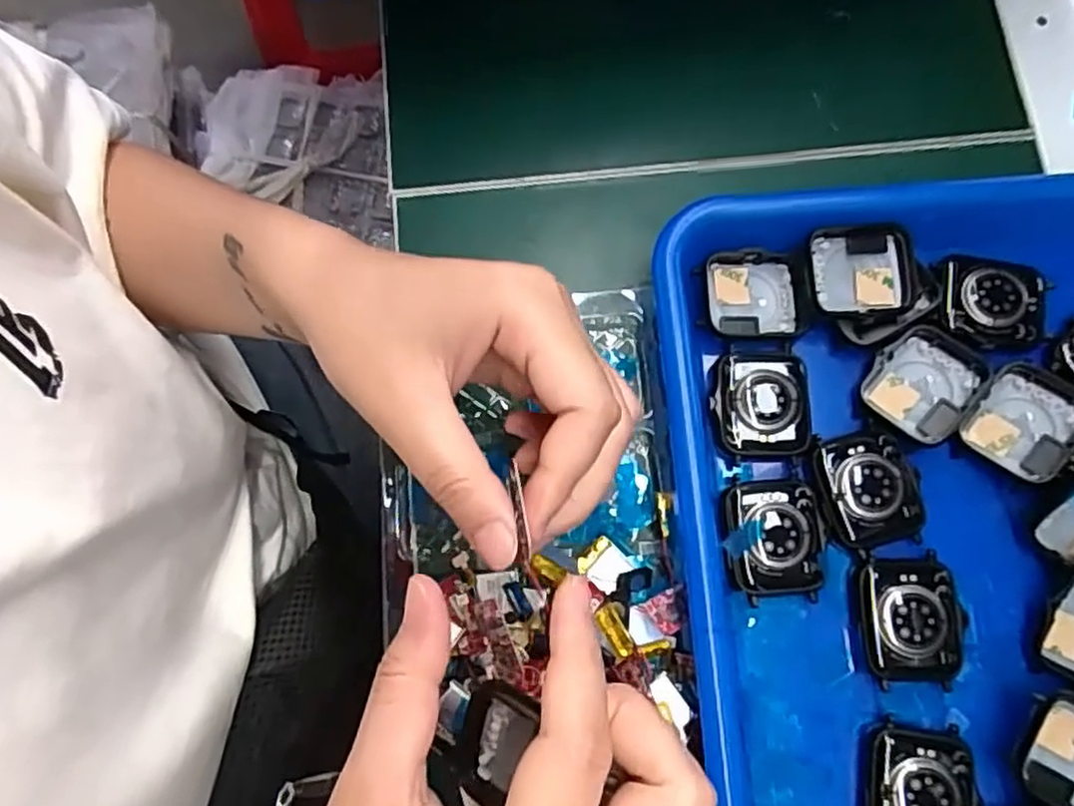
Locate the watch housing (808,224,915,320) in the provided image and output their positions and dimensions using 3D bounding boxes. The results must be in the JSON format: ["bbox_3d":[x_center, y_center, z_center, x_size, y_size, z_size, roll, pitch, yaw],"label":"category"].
[{"bbox_3d":[0.130,-0.051,0.283,0.041,0.013,0.035,-2,77,-1],"label":"watch housing"}]

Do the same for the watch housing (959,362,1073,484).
[{"bbox_3d":[0.188,0.006,0.274,0.037,0.015,0.040,33,79,6],"label":"watch housing"}]

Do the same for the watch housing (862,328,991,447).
[{"bbox_3d":[0.151,-0.008,0.280,0.037,0.012,0.041,39,80,8],"label":"watch housing"}]

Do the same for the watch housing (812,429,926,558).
[{"bbox_3d":[0.126,0.033,0.269,0.035,0.008,0.043,-8,77,-3],"label":"watch housing"}]

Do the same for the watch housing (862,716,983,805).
[{"bbox_3d":[0.135,0.137,0.247,0.037,0.012,0.045,7,77,1],"label":"watch housing"}]

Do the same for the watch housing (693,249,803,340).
[{"bbox_3d":[0.087,-0.043,0.289,0.040,0.009,0.036,1,77,-1],"label":"watch housing"}]

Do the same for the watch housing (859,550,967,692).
[{"bbox_3d":[0.136,0.079,0.259,0.034,0.009,0.045,2,77,0],"label":"watch housing"}]

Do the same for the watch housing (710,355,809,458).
[{"bbox_3d":[0.087,0.000,0.276,0.035,0.010,0.040,0,77,-1],"label":"watch housing"}]

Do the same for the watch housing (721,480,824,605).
[{"bbox_3d":[0.088,0.051,0.266,0.036,0.009,0.043,3,77,0],"label":"watch housing"}]

